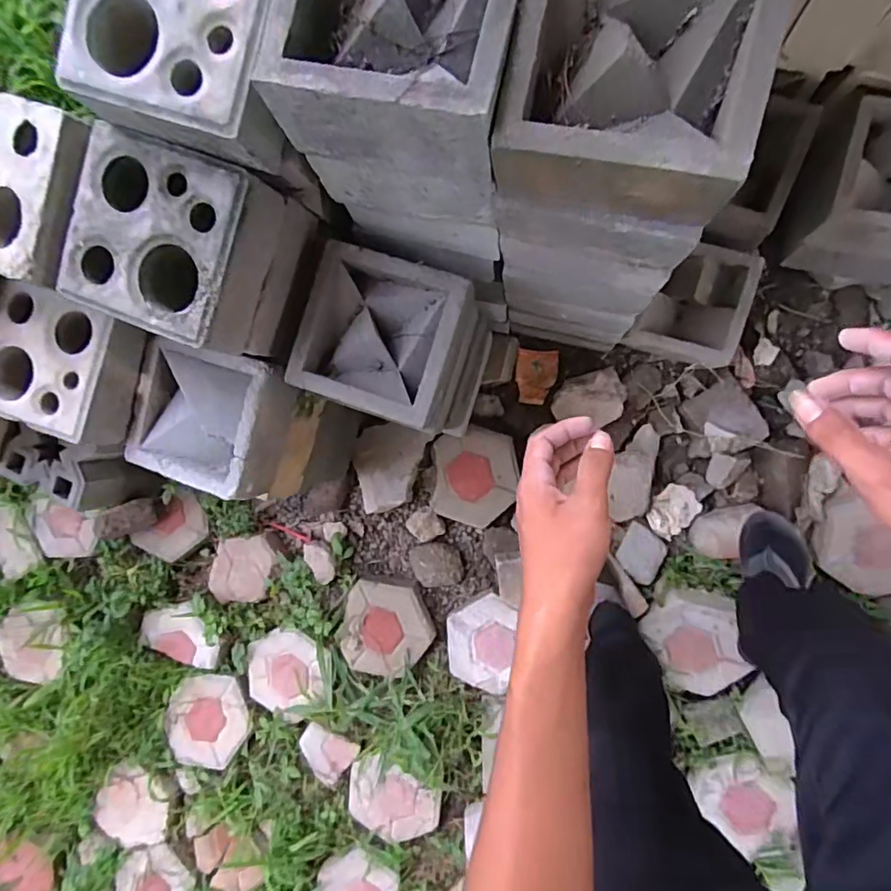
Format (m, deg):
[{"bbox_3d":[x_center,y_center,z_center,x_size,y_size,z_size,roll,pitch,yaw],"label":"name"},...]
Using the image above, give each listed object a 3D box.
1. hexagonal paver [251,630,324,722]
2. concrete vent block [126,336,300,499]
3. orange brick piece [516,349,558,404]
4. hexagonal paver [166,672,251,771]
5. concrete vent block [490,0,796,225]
[{"bbox_3d":[-0.359,0.504,1.198,0.183,0.041,0.197,20,94,6],"label":"hexagonal paver"},{"bbox_3d":[-0.349,-0.044,0.806,0.207,0.097,0.204,20,94,7],"label":"concrete vent block"},{"bbox_3d":[0.198,-0.143,1.124,0.099,0.030,0.121,3,79,-22],"label":"orange brick piece"},{"bbox_3d":[-0.535,0.623,1.220,0.180,0.030,0.199,-4,86,-7],"label":"hexagonal paver"},{"bbox_3d":[0.159,-0.316,0.455,0.200,0.093,0.203,14,93,7],"label":"concrete vent block"}]

